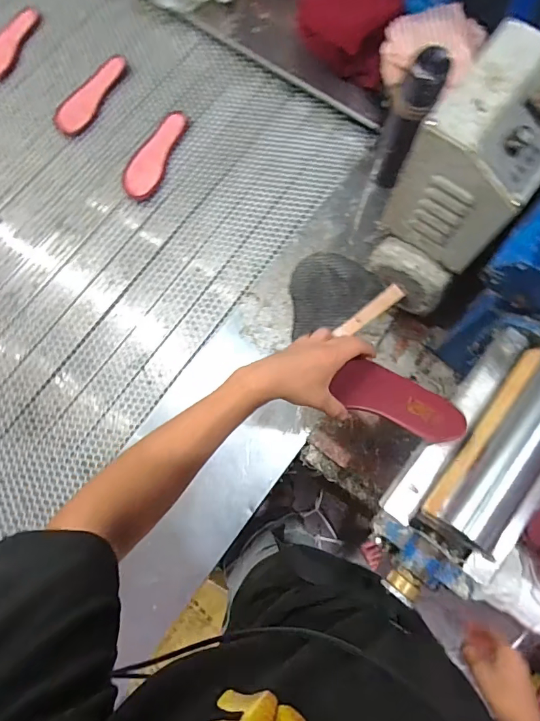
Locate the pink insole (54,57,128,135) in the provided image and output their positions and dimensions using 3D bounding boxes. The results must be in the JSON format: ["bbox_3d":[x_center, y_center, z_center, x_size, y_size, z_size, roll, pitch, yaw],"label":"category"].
[{"bbox_3d":[-0.397,-0.594,0.953,0.063,0.025,0.217,29,76,9],"label":"pink insole"}]

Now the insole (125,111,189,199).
[{"bbox_3d":[-0.251,-0.448,0.927,0.078,0.012,0.228,17,75,5],"label":"insole"}]

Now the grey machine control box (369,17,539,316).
[{"bbox_3d":[0.276,-0.240,0.603,0.147,0.280,0.218,41,81,9],"label":"grey machine control box"}]

